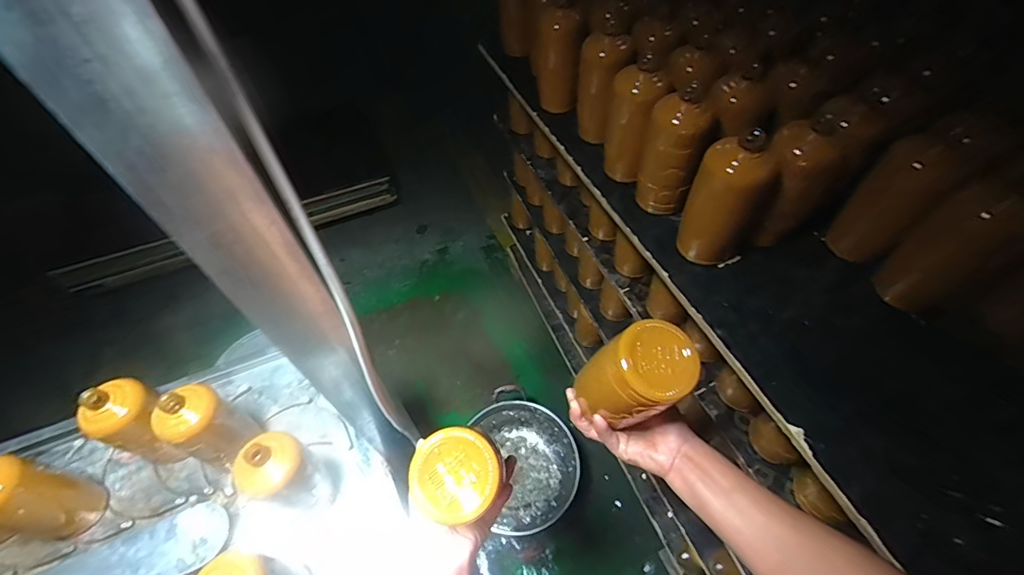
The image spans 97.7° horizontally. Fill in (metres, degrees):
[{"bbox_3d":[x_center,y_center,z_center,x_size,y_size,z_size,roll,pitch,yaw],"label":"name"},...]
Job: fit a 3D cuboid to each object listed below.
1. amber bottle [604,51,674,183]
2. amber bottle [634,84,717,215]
[{"bbox_3d":[0.208,-0.258,0.697,0.092,0.183,0.087,-23,56,-18],"label":"amber bottle"},{"bbox_3d":[0.237,-0.201,0.652,0.088,0.183,0.095,18,53,12],"label":"amber bottle"}]

